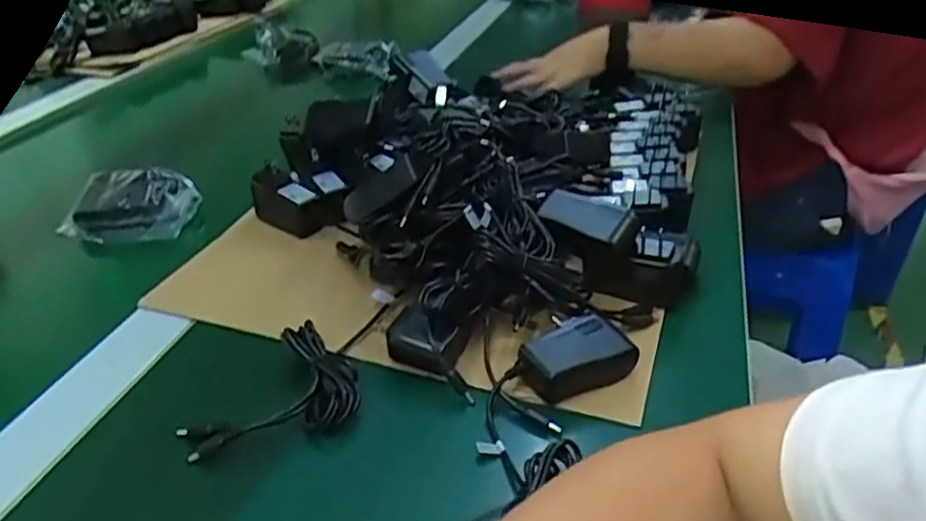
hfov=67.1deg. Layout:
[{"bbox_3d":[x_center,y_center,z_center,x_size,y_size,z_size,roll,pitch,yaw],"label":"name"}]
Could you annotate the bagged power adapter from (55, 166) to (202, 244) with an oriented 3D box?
[{"bbox_3d":[-0.326,-0.056,0.686,0.118,0.051,0.058,-3,33,-2],"label":"bagged power adapter"}]

